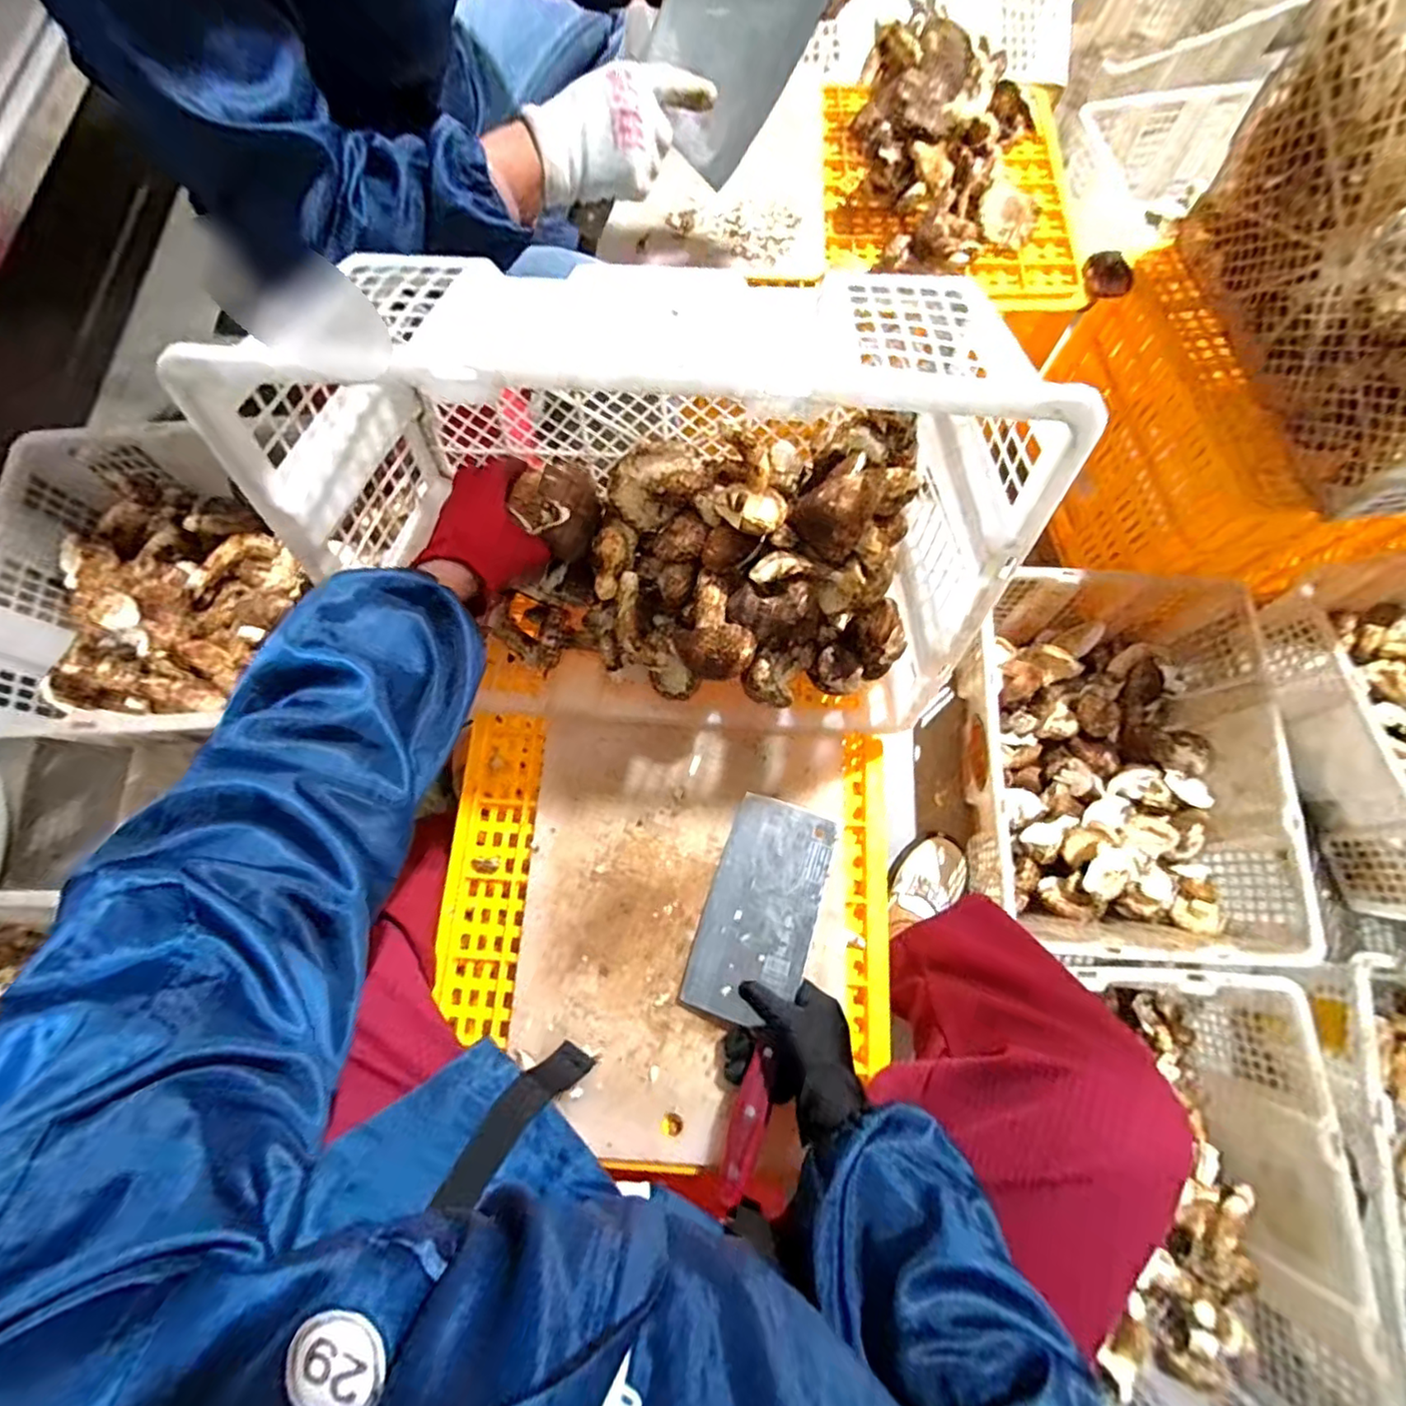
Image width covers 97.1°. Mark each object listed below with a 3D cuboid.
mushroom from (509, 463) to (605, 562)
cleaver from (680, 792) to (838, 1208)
[{"bbox_3d":[-0.118,-0.161,0.519,0.065,0.057,0.062,-21,74,-6],"label":"mushroom"},{"bbox_3d":[0.040,0.227,0.524,0.098,0.023,0.291,13,68,3],"label":"cleaver"}]

